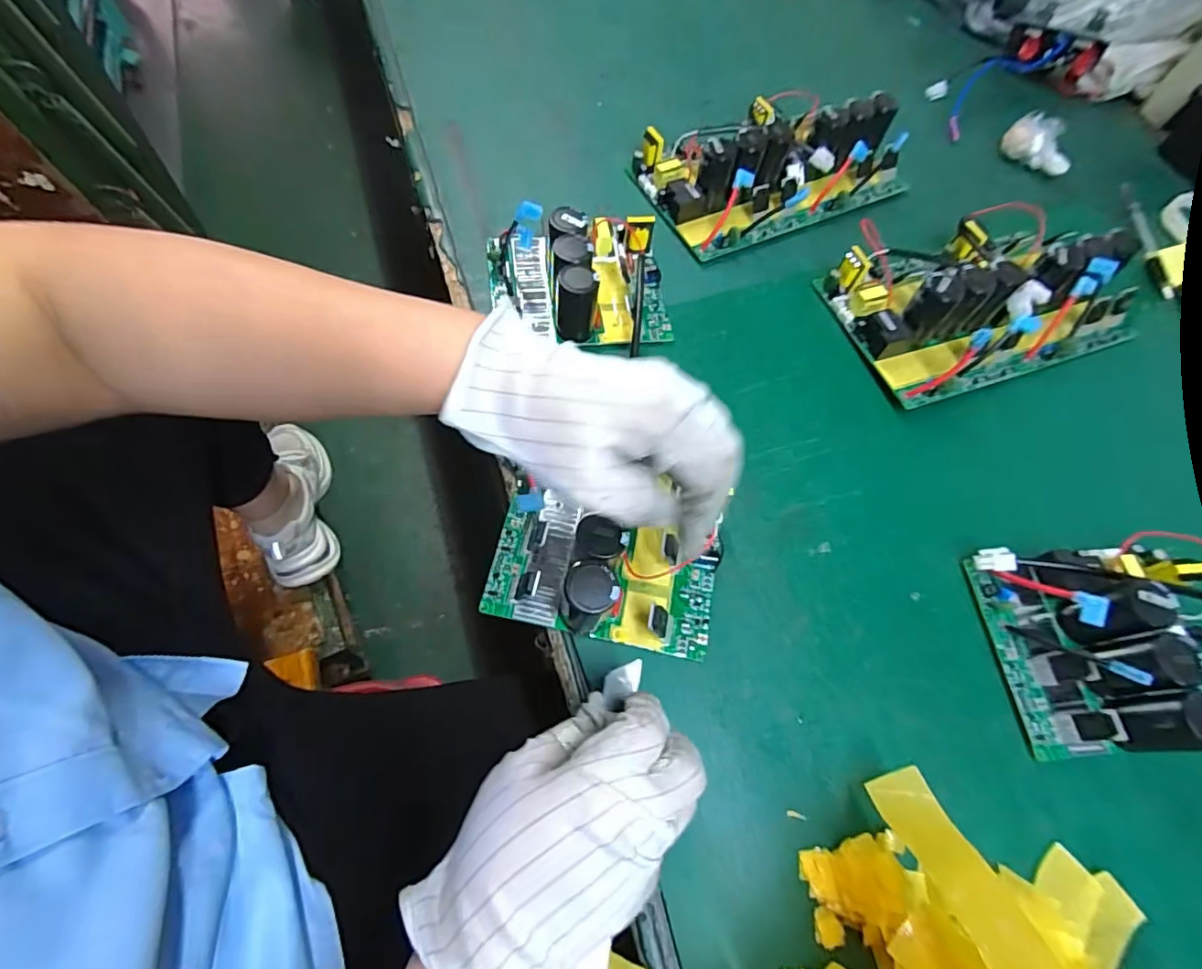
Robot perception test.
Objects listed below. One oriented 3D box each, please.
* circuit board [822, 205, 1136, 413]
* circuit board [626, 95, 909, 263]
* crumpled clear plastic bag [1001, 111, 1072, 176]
[{"bbox_3d":[0.313,-0.162,0.454,0.241,0.058,0.146,-18,67,-12],"label":"circuit board"},{"bbox_3d":[0.161,-0.304,0.512,0.244,0.053,0.140,-24,68,-15],"label":"circuit board"},{"bbox_3d":[0.447,-0.349,0.571,0.067,0.033,0.038,31,66,11],"label":"crumpled clear plastic bag"}]

